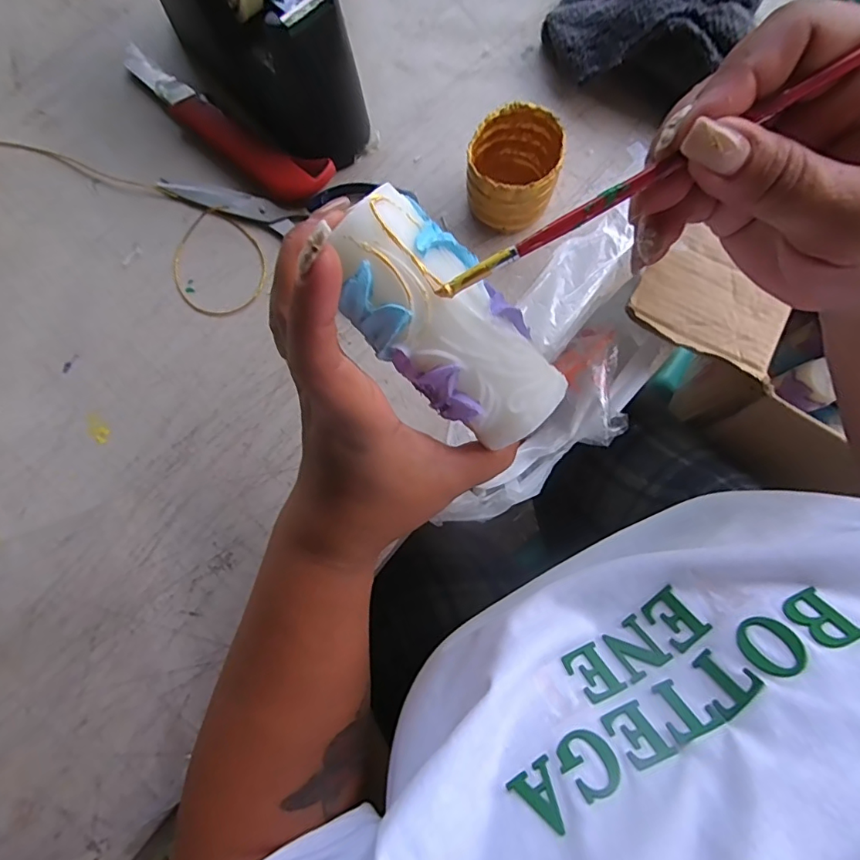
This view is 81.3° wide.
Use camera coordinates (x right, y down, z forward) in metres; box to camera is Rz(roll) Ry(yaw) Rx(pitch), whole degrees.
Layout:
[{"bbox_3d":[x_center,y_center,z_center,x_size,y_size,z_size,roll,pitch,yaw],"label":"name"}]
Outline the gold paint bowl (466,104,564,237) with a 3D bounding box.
[{"bbox_3d":[0.052,-0.164,0.323,0.054,0.054,0.055,0,80,1],"label":"gold paint bowl"}]

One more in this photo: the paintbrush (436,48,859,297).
[{"bbox_3d":[0.083,-0.087,0.156,0.184,0.005,0.005,-25,79,20],"label":"paintbrush"}]

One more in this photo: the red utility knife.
[{"bbox_3d":[-0.151,-0.221,0.355,0.188,0.017,0.039,39,83,8],"label":"red utility knife"}]

